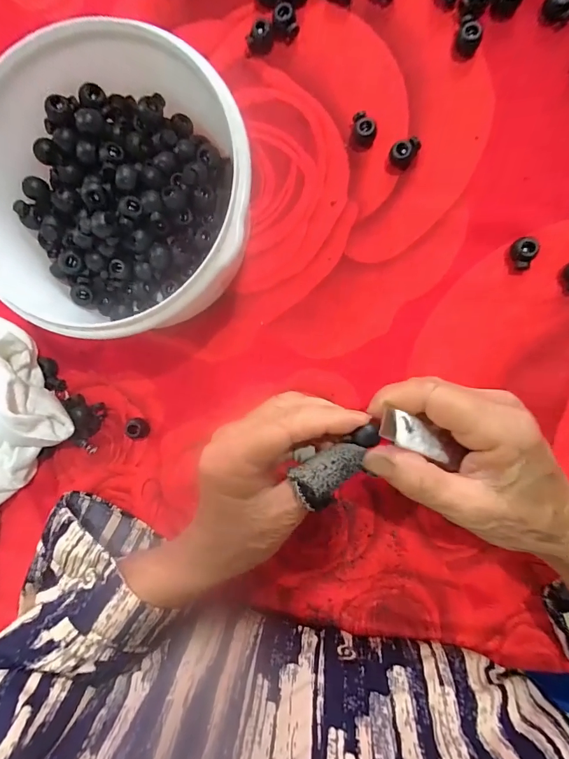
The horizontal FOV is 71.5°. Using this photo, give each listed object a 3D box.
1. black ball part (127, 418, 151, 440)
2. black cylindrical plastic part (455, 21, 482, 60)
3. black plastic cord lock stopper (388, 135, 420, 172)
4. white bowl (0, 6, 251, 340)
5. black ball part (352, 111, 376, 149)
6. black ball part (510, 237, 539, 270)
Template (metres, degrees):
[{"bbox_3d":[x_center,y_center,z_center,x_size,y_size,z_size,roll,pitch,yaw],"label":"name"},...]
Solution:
[{"bbox_3d":[-0.104,0.035,0.282,0.012,0.012,0.015,-23,89,6],"label":"black ball part"},{"bbox_3d":[0.115,-0.212,0.247,0.015,0.011,0.015,0,92,6],"label":"black cylindrical plastic part"},{"bbox_3d":[0.078,-0.147,0.256,0.015,0.011,0.017,36,95,4],"label":"black plastic cord lock stopper"},{"bbox_3d":[-0.096,-0.104,0.242,0.157,0.077,0.151,0,92,6],"label":"white bowl"},{"bbox_3d":[0.053,-0.164,0.259,0.015,0.011,0.017,1,92,6],"label":"black ball part"},{"bbox_3d":[0.150,-0.079,0.248,0.012,0.014,0.018,-18,90,6],"label":"black ball part"}]

